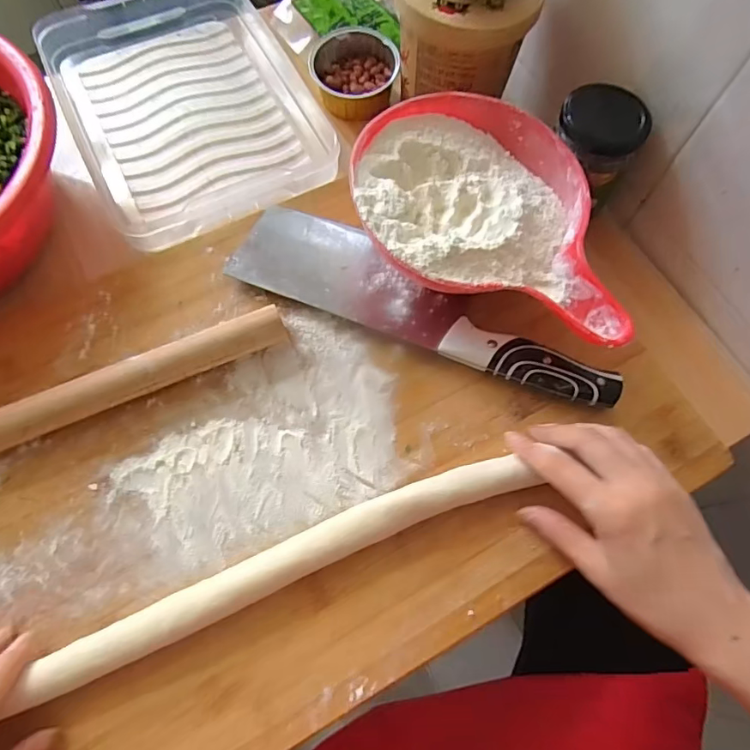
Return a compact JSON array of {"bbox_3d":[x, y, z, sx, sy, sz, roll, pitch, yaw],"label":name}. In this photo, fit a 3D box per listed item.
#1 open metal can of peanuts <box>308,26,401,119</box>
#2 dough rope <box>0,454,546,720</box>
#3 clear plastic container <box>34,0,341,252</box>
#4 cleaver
[{"bbox_3d":[-0.020,-0.283,0.471,0.079,0.034,0.079,1,67,-1],"label":"open metal can of peanuts"},{"bbox_3d":[-0.049,0.113,0.303,0.303,0.021,0.030,-22,69,-9],"label":"dough rope"},{"bbox_3d":[-0.167,-0.253,0.464,0.210,0.042,0.283,-27,69,-12],"label":"clear plastic container"},{"bbox_3d":[0.037,-0.059,0.376,0.288,0.017,0.079,21,68,8],"label":"cleaver"}]

